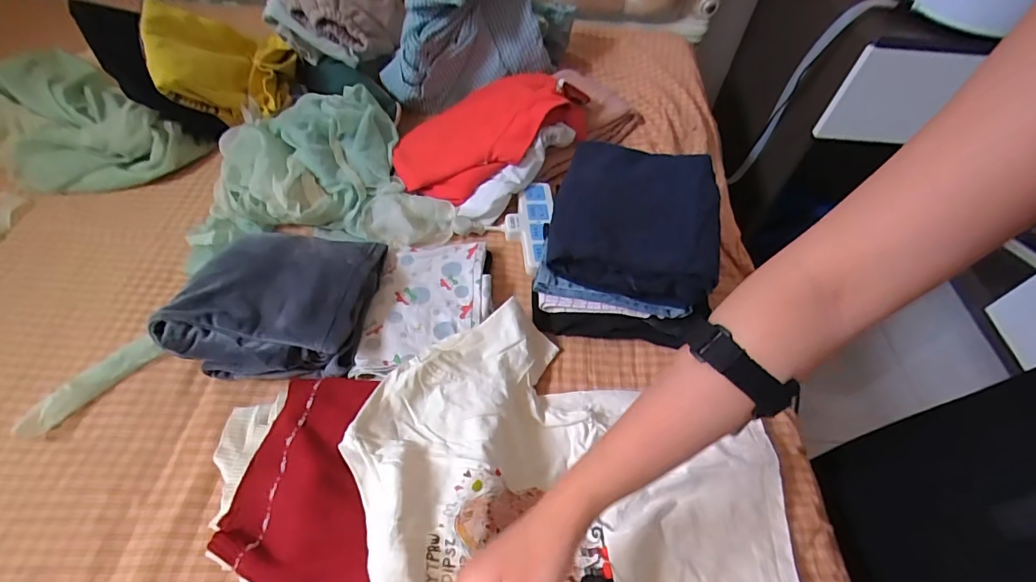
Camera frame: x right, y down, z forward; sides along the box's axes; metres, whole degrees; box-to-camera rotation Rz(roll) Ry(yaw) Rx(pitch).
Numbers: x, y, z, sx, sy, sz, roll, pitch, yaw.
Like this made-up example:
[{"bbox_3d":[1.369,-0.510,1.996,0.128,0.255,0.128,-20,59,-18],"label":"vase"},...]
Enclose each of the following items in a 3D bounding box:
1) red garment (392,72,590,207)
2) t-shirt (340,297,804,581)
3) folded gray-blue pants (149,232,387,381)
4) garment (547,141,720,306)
[{"bbox_3d":[-0.028,-0.292,0.812,0.372,0.099,0.185,-26,57,-20],"label":"red garment"},{"bbox_3d":[0.054,0.180,0.433,0.443,0.216,0.449,-11,53,-10],"label":"t-shirt"},{"bbox_3d":[-0.305,-0.005,0.601,0.202,0.091,0.225,3,52,1],"label":"folded gray-blue pants"},{"bbox_3d":[0.160,-0.106,0.629,0.213,0.058,0.249,9,52,5],"label":"garment"}]

